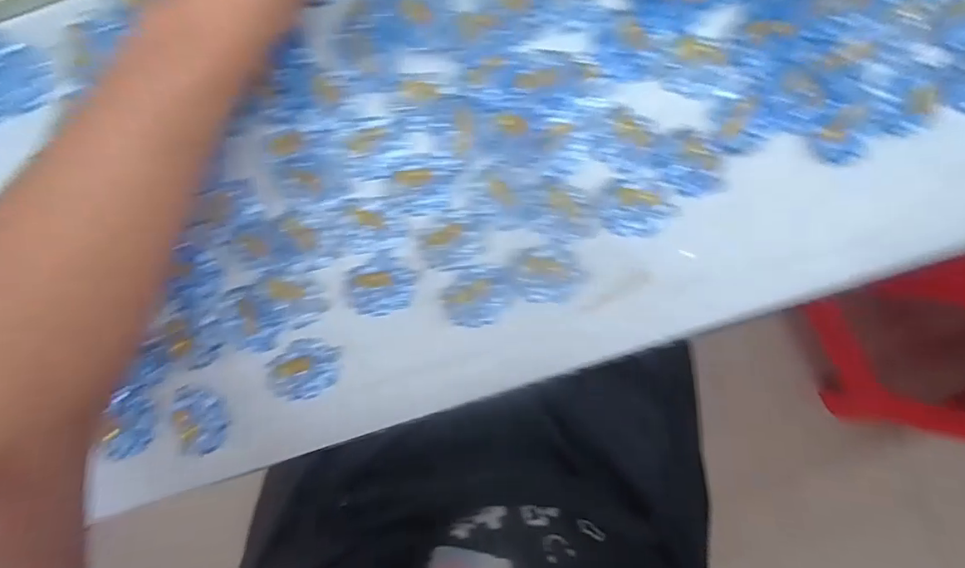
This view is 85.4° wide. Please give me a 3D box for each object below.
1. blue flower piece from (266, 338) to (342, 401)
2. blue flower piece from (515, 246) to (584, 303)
[{"bbox_3d":[-0.099,0.048,0.288,0.041,0.004,0.031,-32,90,4],"label":"blue flower piece"},{"bbox_3d":[0.035,-0.005,0.282,0.035,0.004,0.030,-2,92,3],"label":"blue flower piece"}]

